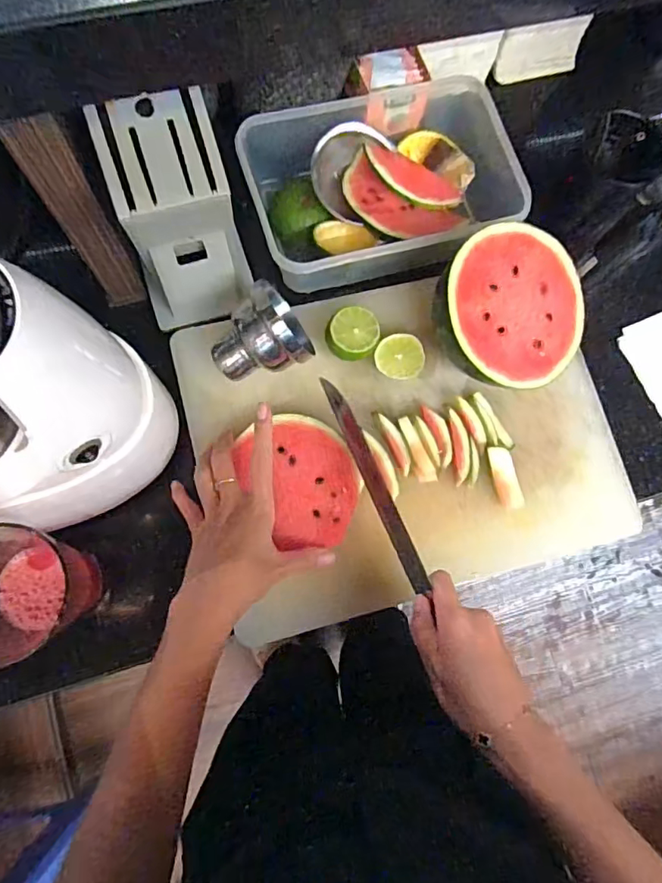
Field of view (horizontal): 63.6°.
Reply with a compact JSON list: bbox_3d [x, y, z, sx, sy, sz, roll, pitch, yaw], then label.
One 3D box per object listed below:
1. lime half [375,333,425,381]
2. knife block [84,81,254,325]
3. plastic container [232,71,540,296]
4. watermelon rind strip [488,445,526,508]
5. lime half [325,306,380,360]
[{"bbox_3d":[0.067,-0.081,0.513,0.046,0.013,0.043,1,78,-5],"label":"lime half"},{"bbox_3d":[-0.123,-0.174,0.437,0.091,0.191,0.076,-12,80,-7],"label":"knife block"},{"bbox_3d":[0.048,-0.250,0.541,0.259,0.078,0.197,-12,80,-7],"label":"plastic container"},{"bbox_3d":[0.165,0.034,0.502,0.024,0.005,0.061,-14,96,4],"label":"watermelon rind strip"},{"bbox_3d":[0.021,-0.100,0.500,0.046,0.025,0.048,1,78,-5],"label":"lime half"}]

